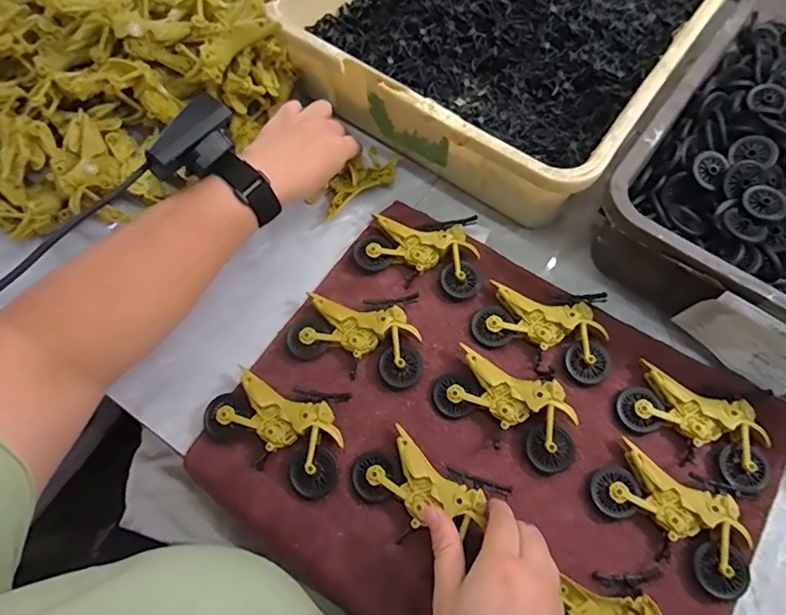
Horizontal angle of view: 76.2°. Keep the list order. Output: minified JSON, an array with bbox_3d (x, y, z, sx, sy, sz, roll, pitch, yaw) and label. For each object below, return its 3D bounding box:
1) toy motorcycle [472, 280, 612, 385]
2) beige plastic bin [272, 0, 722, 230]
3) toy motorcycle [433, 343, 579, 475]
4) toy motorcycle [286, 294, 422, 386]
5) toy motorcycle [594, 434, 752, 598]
[{"bbox_3d":[0.129,0.020,0.436,0.112,0.021,0.075,8,66,4],"label":"toy motorcycle"},{"bbox_3d":[0.159,-0.353,0.556,0.348,0.089,0.510,34,70,14],"label":"beige plastic bin"},{"bbox_3d":[0.098,0.074,0.408,0.116,0.026,0.072,29,69,13],"label":"toy motorcycle"},{"bbox_3d":[-0.032,0.027,0.433,0.111,0.021,0.075,3,66,2],"label":"toy motorcycle"},{"bbox_3d":[0.210,0.155,0.375,0.115,0.022,0.072,25,68,11],"label":"toy motorcycle"}]

